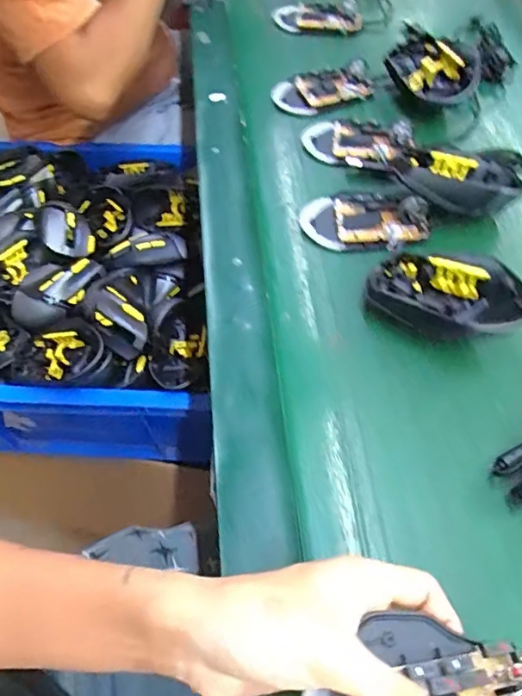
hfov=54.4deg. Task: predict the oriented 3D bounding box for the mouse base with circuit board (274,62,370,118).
[{"bbox_3d":[0.067,-0.285,0.558,0.106,0.027,0.055,-10,57,-8],"label":"mouse base with circuit board"}]

